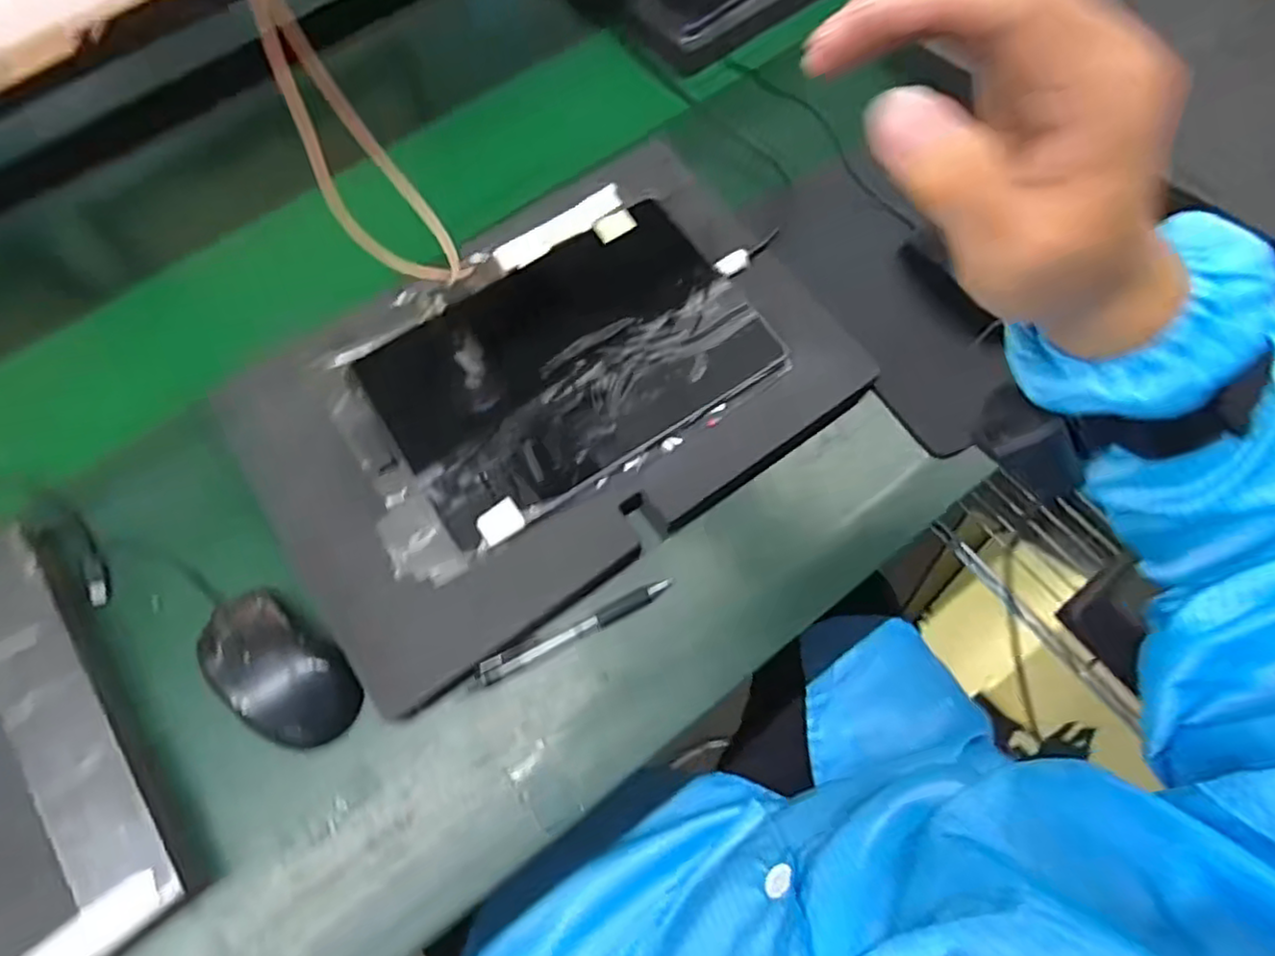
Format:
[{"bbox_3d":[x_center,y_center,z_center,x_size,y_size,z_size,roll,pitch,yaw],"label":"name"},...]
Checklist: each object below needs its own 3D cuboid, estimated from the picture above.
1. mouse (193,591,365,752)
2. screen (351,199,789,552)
[{"bbox_3d":[-0.218,0.119,0.419,0.102,0.031,0.060,31,72,13],"label":"mouse"},{"bbox_3d":[-0.046,-0.082,0.468,0.250,0.010,0.163,-32,72,-12],"label":"screen"}]

